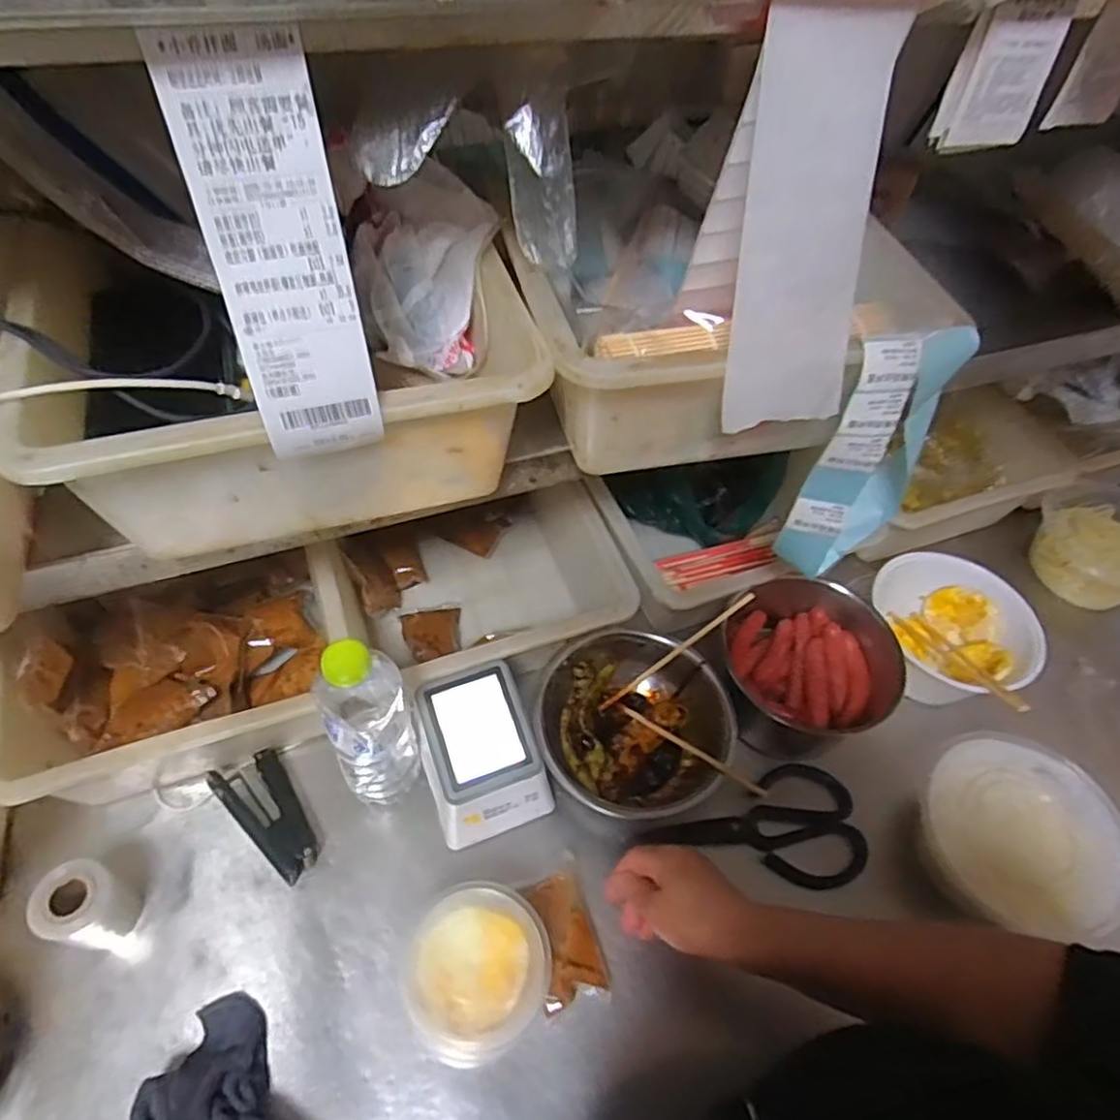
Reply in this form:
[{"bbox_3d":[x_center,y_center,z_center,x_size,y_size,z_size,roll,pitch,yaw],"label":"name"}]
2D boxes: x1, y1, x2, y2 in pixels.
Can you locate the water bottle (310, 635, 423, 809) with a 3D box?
[{"bbox_3d":[-0.151,0.126,0.546,0.066,0.208,0.054,-13,56,-15],"label":"water bottle"}]

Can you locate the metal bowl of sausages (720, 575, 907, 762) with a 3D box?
[{"bbox_3d":[0.234,0.100,0.701,0.169,0.087,0.180,-21,58,-20],"label":"metal bowl of sausages"}]

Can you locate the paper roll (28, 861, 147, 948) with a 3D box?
[{"bbox_3d":[-0.364,0.267,0.528,0.050,0.069,0.048,3,53,-4],"label":"paper roll"}]

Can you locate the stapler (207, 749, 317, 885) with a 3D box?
[{"bbox_3d":[-0.245,0.213,0.589,0.110,0.023,0.053,39,59,22],"label":"stapler"}]

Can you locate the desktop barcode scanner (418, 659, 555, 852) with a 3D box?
[{"bbox_3d":[-0.068,0.169,0.604,0.100,0.093,0.116,-16,56,-17],"label":"desktop barcode scanner"}]

